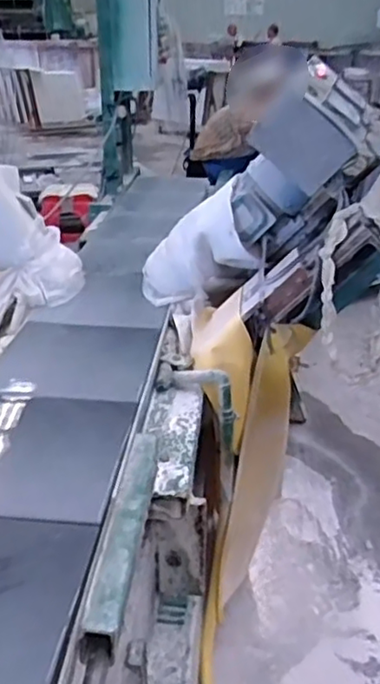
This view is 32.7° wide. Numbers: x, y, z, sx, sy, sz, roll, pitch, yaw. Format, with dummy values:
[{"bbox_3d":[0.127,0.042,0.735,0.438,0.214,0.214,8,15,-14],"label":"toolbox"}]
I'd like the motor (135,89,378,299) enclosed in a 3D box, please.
[{"bbox_3d":[0.135,-0.285,1.415,0.238,0.619,0.187,-23,76,-44],"label":"motor"}]

